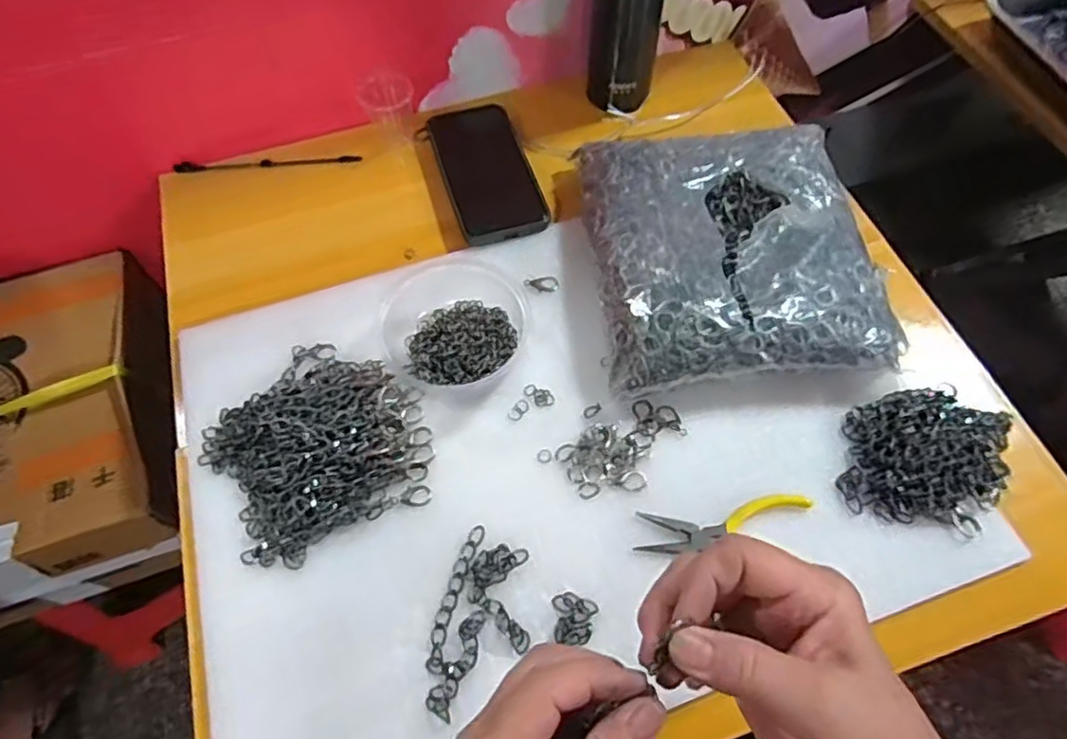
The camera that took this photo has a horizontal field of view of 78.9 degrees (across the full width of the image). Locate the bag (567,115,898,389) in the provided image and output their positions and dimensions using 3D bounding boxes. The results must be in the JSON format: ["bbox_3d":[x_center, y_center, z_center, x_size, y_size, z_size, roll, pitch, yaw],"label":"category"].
[{"bbox_3d":[0.160,-0.104,0.532,0.218,0.059,0.241,-5,61,-2],"label":"bag"}]

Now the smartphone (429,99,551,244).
[{"bbox_3d":[-0.047,-0.197,0.625,0.082,0.017,0.188,-17,57,-7],"label":"smartphone"}]

